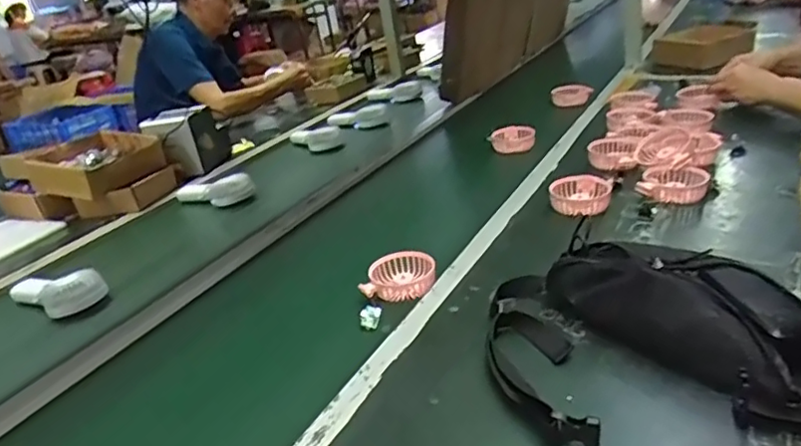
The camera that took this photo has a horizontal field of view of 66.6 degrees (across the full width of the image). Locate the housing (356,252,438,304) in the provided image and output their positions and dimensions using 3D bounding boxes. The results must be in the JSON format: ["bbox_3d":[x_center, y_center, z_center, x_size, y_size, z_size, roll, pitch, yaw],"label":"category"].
[{"bbox_3d":[0.000,0.073,0.831,0.087,0.029,0.085,2,28,17],"label":"housing"}]

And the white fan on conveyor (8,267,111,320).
[{"bbox_3d":[-0.539,0.100,0.957,0.154,0.048,0.091,10,31,36],"label":"white fan on conveyor"}]

